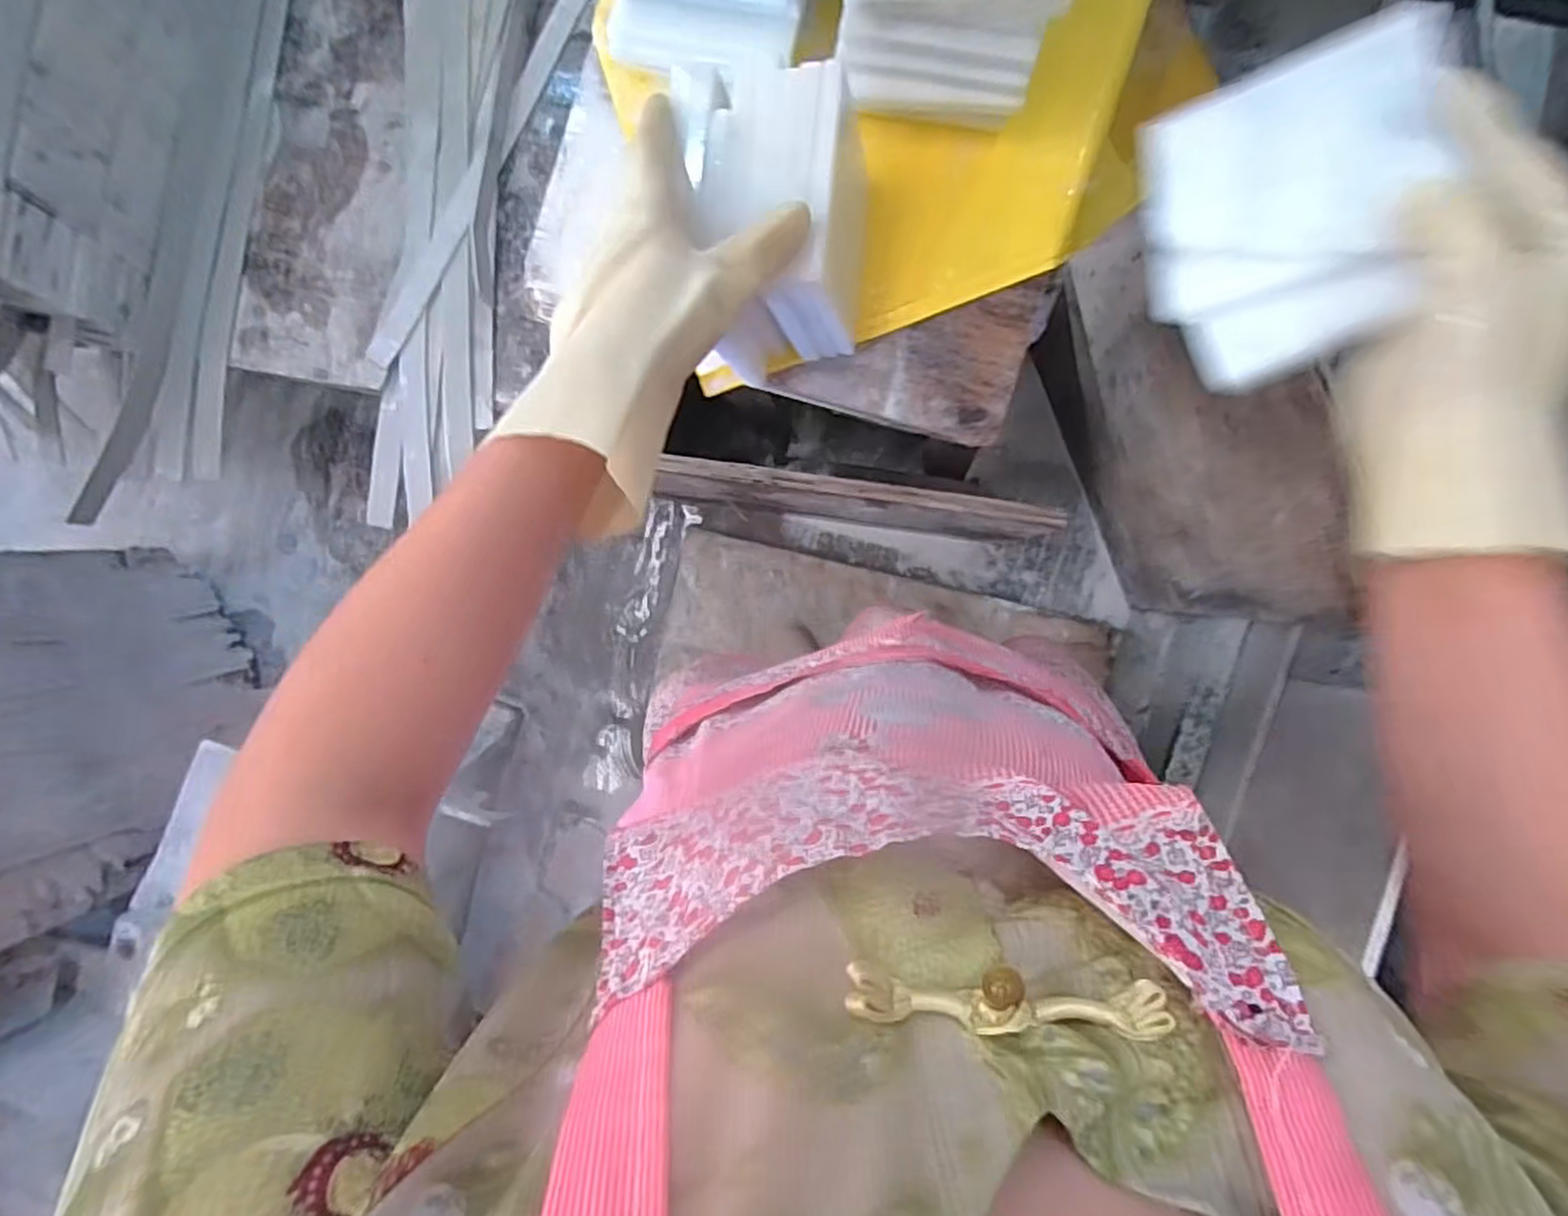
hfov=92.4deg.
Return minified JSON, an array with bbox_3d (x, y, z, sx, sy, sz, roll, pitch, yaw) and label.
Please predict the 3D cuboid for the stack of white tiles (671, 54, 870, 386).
[{"bbox_3d":[0.002,-0.199,0.389,0.089,0.100,0.114,-4,90,6],"label":"stack of white tiles"}]

